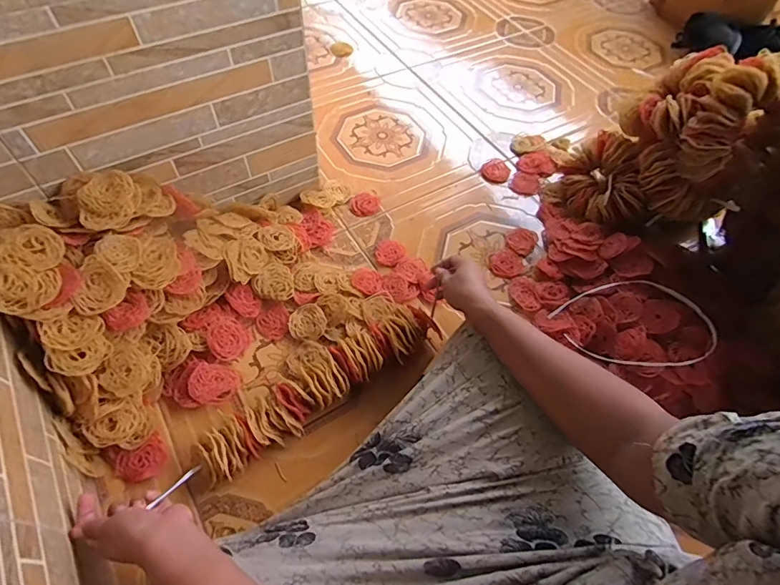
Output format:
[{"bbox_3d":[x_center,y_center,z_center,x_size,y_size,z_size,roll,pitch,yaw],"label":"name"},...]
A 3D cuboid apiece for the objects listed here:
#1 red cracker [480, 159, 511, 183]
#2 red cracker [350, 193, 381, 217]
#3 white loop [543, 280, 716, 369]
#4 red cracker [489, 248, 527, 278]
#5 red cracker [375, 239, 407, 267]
[{"bbox_3d":[0.224,-0.257,0.949,0.061,0.006,0.064,27,60,15],"label":"red cracker"},{"bbox_3d":[-0.048,-0.172,0.881,0.059,0.015,0.052,-5,57,-5],"label":"red cracker"},{"bbox_3d":[0.384,0.052,0.709,0.191,0.051,0.175,-23,60,-15],"label":"white loop"},{"bbox_3d":[0.211,-0.054,0.814,0.063,0.010,0.060,1,57,-1],"label":"red cracker"},{"bbox_3d":[0.000,-0.071,0.817,0.053,0.015,0.062,-3,57,-3],"label":"red cracker"}]

